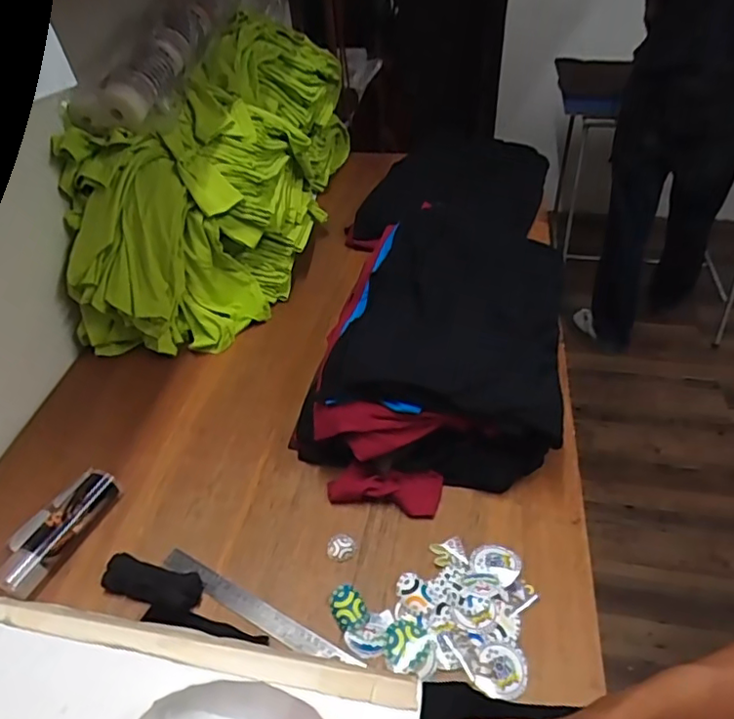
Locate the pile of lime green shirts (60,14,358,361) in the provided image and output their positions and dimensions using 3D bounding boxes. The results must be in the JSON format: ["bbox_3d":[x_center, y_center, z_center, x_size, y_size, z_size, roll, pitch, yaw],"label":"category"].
[{"bbox_3d":[-0.291,-0.408,1.223,0.379,0.339,0.820,13,46,6],"label":"pile of lime green shirts"}]

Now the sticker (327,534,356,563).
[{"bbox_3d":[-0.035,0.255,0.787,0.041,0.004,0.038,5,52,18],"label":"sticker"}]

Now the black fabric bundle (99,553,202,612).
[{"bbox_3d":[-0.275,0.285,0.746,0.128,0.025,0.048,15,46,8],"label":"black fabric bundle"}]

